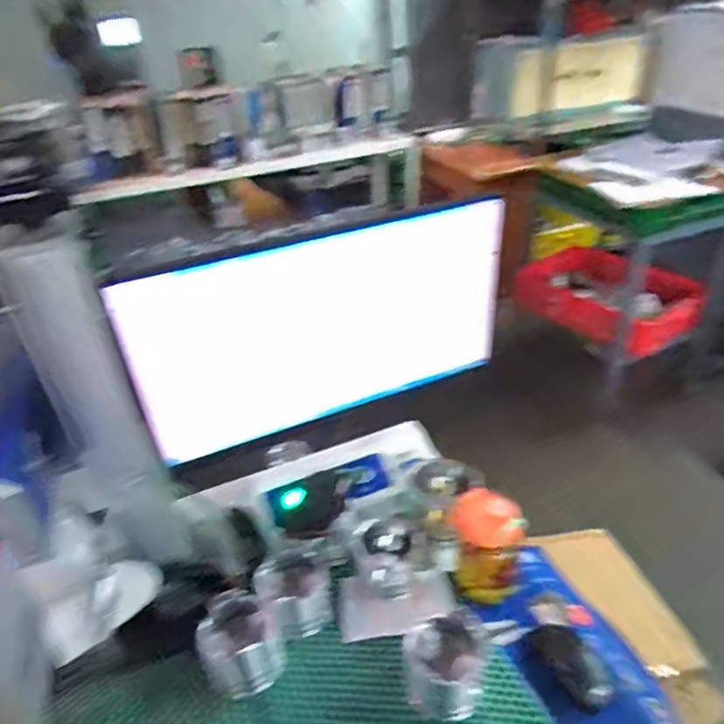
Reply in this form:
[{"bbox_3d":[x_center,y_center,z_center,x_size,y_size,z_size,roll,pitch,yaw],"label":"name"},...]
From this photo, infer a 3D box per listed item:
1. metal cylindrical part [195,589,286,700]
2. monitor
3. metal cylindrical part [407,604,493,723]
[{"bbox_3d":[-0.157,0.358,0.713,0.093,0.075,0.097,-4,32,3],"label":"metal cylindrical part"},{"bbox_3d":[-0.043,-0.045,0.734,0.481,0.254,0.049,-18,34,-19],"label":"monitor"},{"bbox_3d":[0.100,0.358,0.668,0.088,0.075,0.091,-4,32,3],"label":"metal cylindrical part"}]

